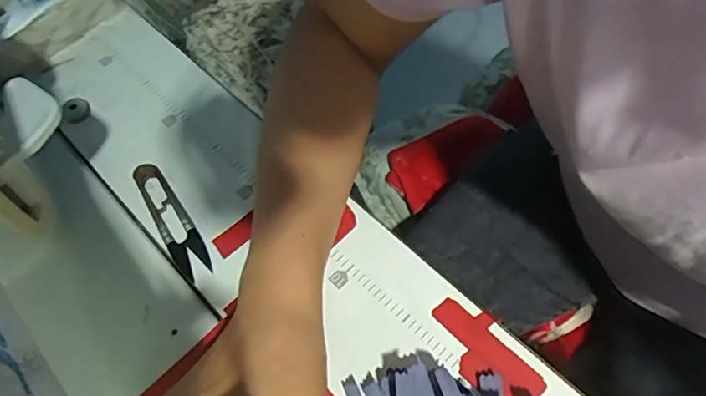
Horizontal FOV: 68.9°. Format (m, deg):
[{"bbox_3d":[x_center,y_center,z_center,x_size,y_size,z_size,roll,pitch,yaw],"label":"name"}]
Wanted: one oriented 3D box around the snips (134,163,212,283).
[{"bbox_3d":[-0.131,0.014,0.367,0.023,0.007,0.101,-33,63,-15],"label":"snips"}]

